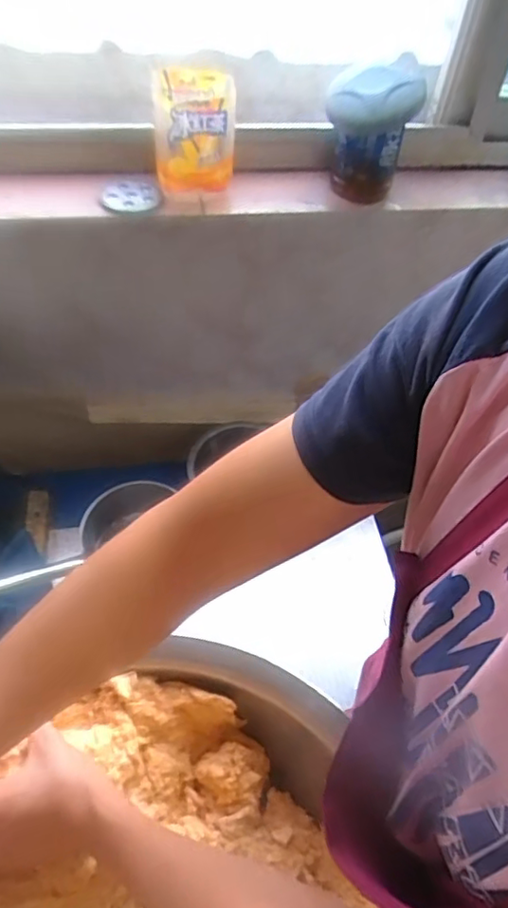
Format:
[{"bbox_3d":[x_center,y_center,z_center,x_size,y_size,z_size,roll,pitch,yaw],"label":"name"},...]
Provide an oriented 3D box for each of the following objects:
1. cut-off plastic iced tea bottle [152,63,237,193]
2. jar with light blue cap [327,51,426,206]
[{"bbox_3d":[-0.078,-0.429,0.781,0.105,0.119,0.100,-2,52,-7],"label":"cut-off plastic iced tea bottle"},{"bbox_3d":[0.158,-0.441,0.809,0.118,0.151,0.102,13,51,5],"label":"jar with light blue cap"}]

